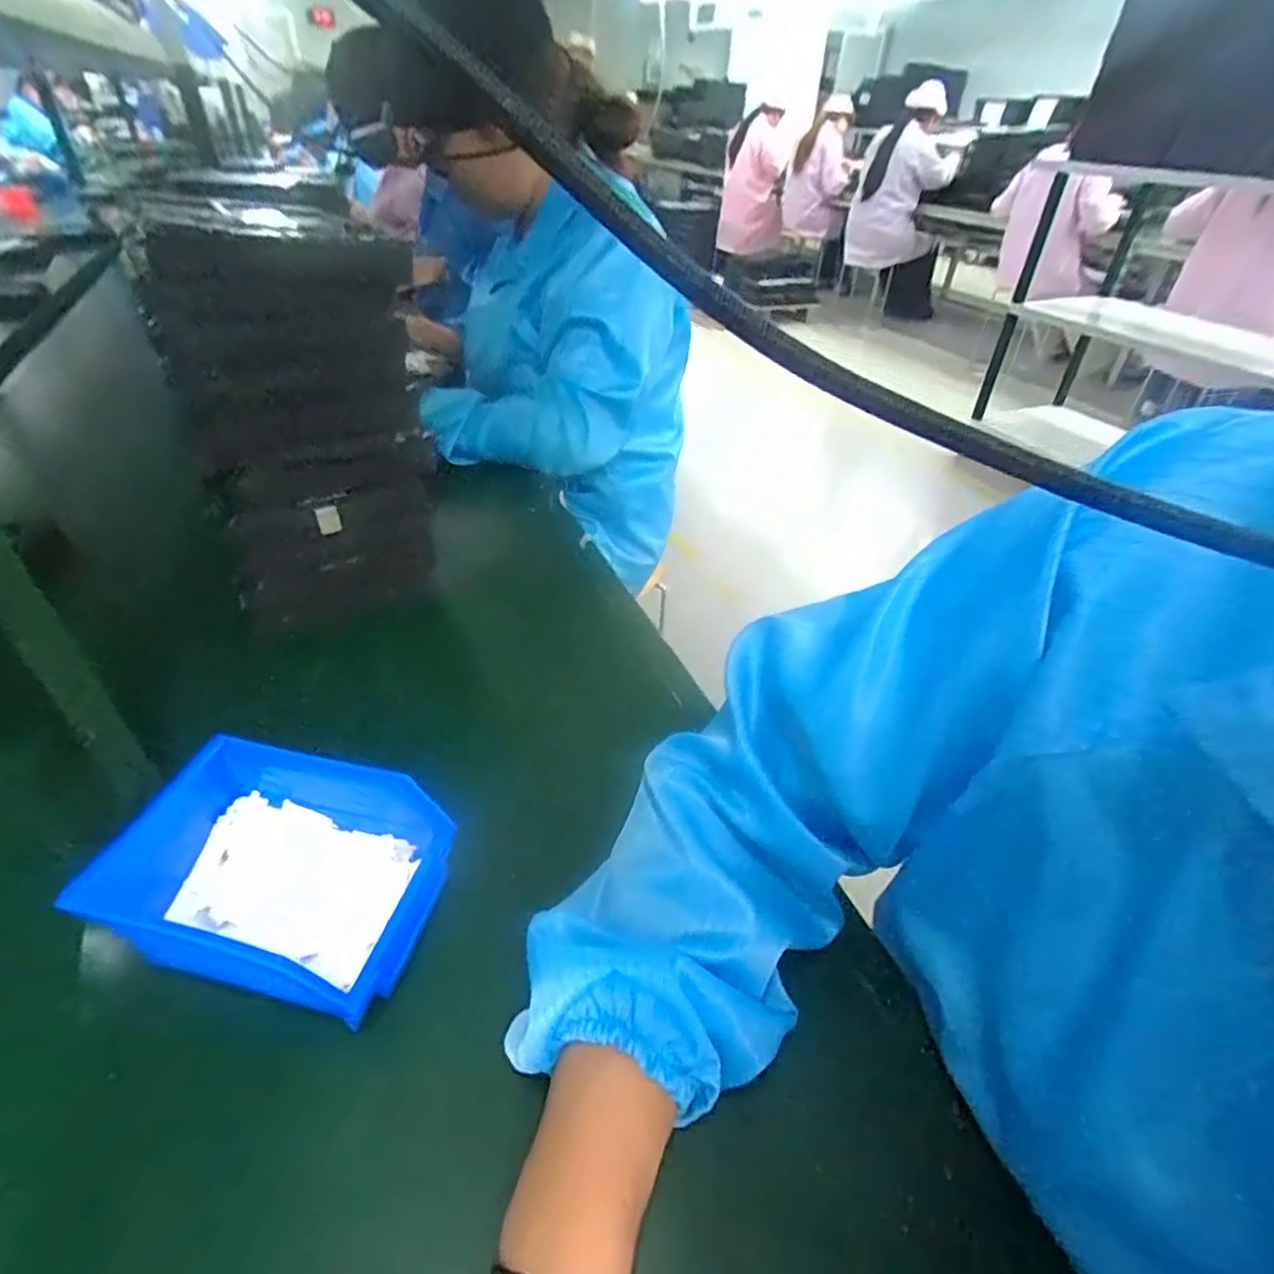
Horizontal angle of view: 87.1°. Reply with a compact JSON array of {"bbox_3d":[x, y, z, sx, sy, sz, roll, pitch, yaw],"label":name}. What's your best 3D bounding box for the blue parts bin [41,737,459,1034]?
[{"bbox_3d":[-0.189,0.122,0.358,0.168,0.063,0.106,12,39,10],"label":"blue parts bin"}]

